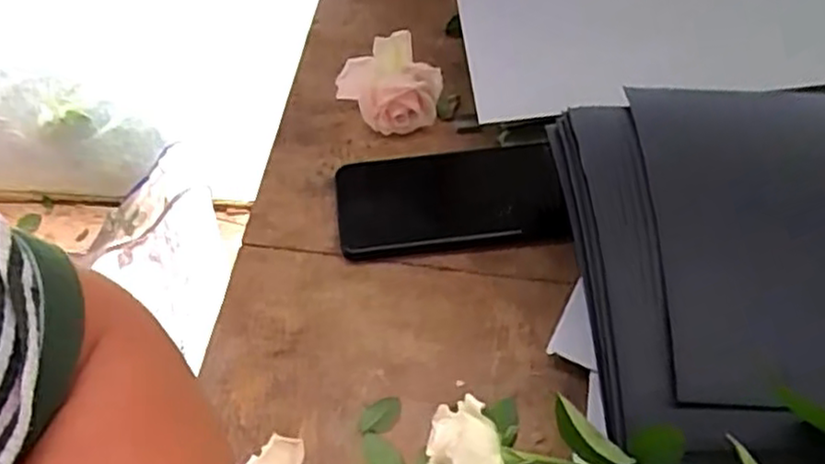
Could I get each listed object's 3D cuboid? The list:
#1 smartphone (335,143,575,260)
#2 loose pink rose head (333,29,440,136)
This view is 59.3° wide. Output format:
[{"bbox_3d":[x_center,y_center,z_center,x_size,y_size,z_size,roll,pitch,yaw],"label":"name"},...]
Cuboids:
[{"bbox_3d":[0.024,-0.022,0.477,0.145,0.013,0.075,-6,56,0],"label":"smartphone"},{"bbox_3d":[-0.018,-0.106,0.521,0.075,0.044,0.057,8,57,9],"label":"loose pink rose head"}]

